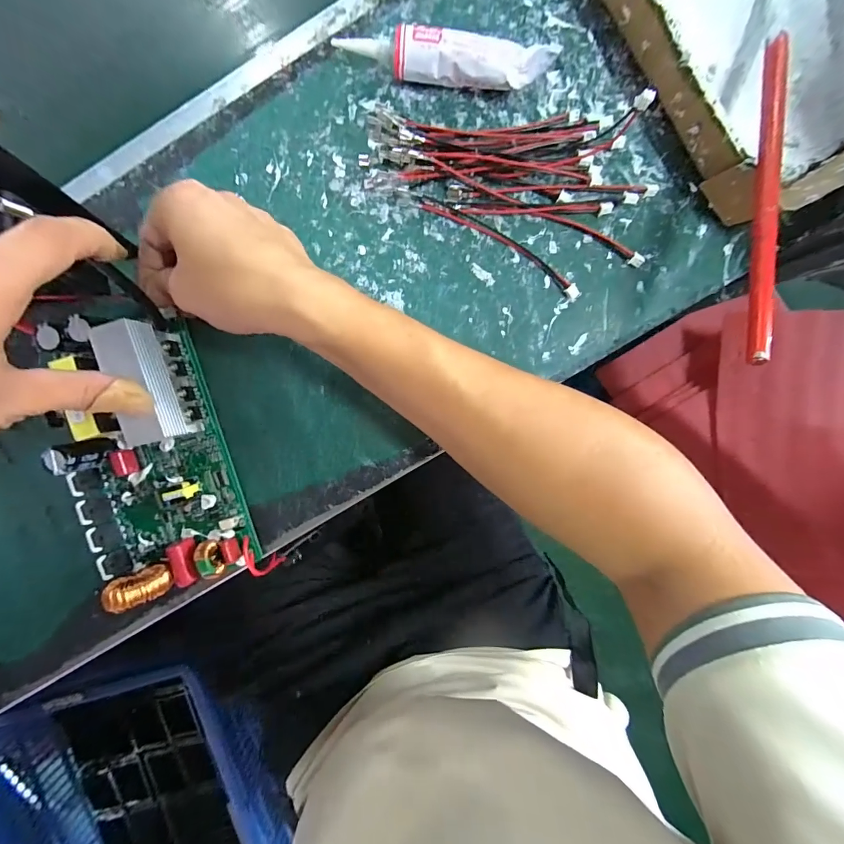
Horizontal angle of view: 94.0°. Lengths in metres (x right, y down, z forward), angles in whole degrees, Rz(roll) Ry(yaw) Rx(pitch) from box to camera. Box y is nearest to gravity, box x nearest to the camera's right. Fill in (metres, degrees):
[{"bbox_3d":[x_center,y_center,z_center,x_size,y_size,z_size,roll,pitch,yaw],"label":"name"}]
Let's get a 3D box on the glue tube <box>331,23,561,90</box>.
[{"bbox_3d":[0.015,-0.224,0.244,0.128,0.025,0.027,8,95,0],"label":"glue tube"}]

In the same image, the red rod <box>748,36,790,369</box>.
[{"bbox_3d":[0.185,-0.127,0.211,0.009,0.008,0.206,14,77,0],"label":"red rod"}]

